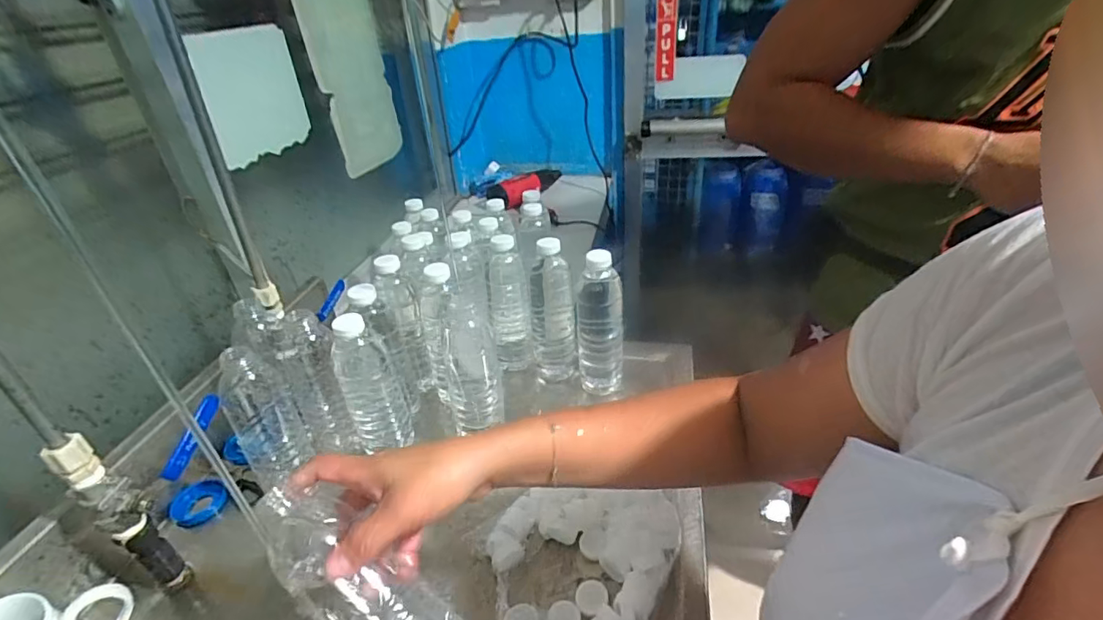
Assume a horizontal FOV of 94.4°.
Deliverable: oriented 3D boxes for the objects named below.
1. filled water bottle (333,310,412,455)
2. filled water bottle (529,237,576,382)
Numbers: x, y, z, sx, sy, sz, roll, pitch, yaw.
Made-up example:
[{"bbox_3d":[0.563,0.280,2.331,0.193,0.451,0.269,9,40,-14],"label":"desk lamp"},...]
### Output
[{"bbox_3d":[-0.216,0.080,0.598,0.061,0.182,0.055,-21,36,-22],"label":"filled water bottle"},{"bbox_3d":[0.002,0.005,0.721,0.063,0.215,0.068,-4,33,2],"label":"filled water bottle"}]

